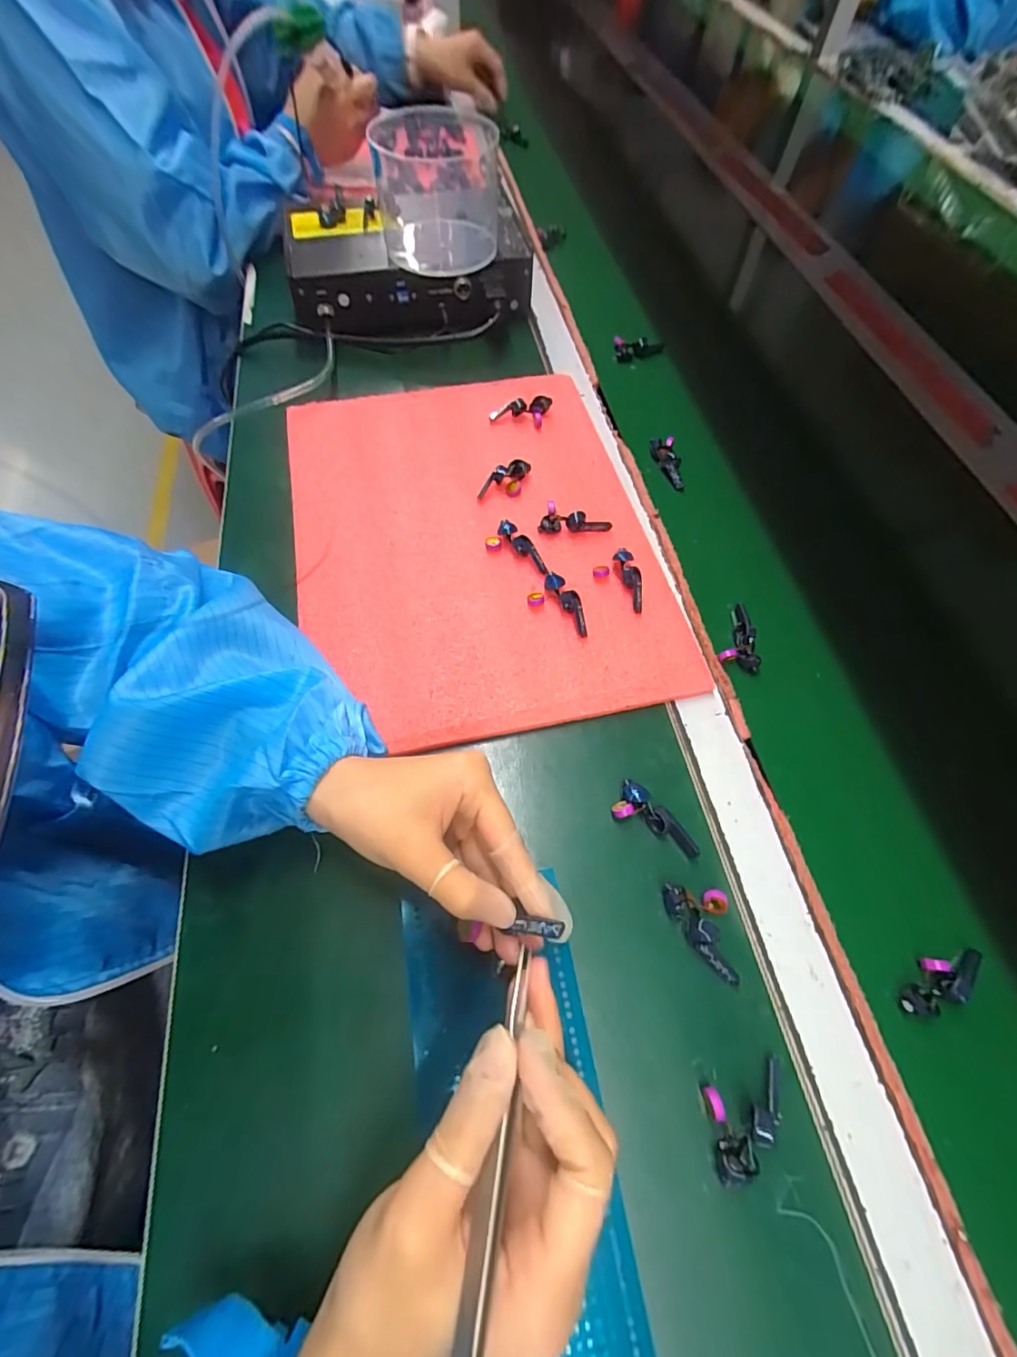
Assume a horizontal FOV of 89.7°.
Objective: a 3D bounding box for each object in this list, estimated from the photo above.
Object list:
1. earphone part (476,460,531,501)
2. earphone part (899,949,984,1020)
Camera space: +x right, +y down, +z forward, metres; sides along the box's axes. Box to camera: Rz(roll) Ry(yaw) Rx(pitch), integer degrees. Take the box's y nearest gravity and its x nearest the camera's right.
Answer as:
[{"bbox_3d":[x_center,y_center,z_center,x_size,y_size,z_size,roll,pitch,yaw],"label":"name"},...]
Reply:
[{"bbox_3d":[-0.002,-0.161,0.413,0.028,0.010,0.047,22,65,10],"label":"earphone part"},{"bbox_3d":[0.222,0.155,0.262,0.047,0.008,0.020,-34,68,-3],"label":"earphone part"}]

